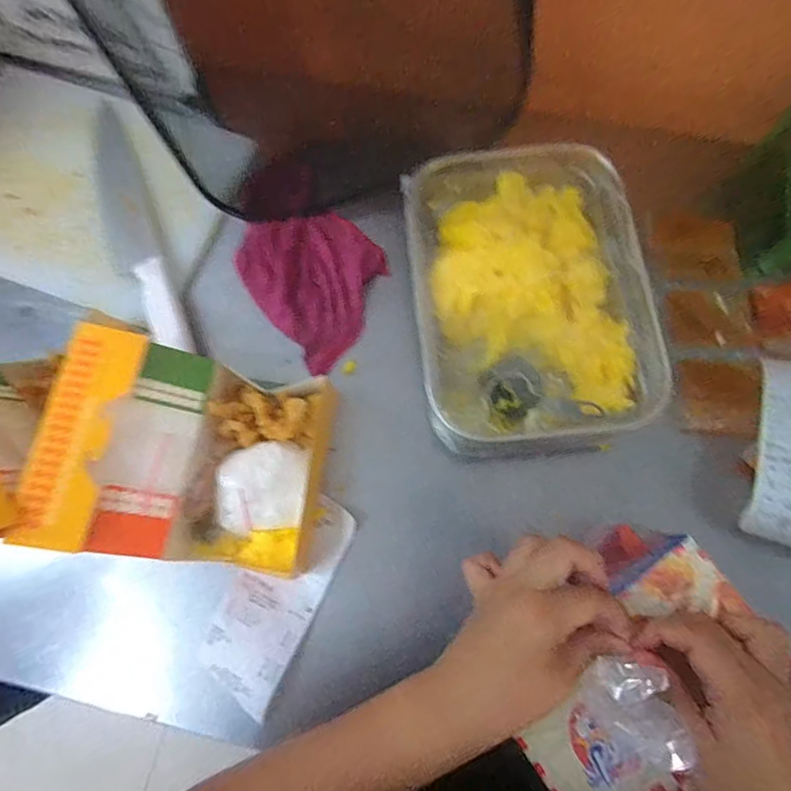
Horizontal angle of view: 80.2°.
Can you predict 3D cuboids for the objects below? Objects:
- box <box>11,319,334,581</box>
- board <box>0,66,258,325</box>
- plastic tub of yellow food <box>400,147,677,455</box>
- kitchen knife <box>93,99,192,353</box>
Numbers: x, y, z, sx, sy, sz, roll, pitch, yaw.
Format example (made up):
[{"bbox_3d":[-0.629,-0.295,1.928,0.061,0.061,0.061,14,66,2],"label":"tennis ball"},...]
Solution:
[{"bbox_3d":[-0.171,0.052,0.405,0.205,0.103,0.175,10,76,4],"label":"box"},{"bbox_3d":[-0.362,-0.242,0.526,0.340,0.018,0.256,21,77,7],"label":"board"},{"bbox_3d":[0.126,-0.098,0.457,0.214,0.057,0.289,-8,76,0],"label":"plastic tub of yellow food"},{"bbox_3d":[-0.289,-0.188,0.509,0.055,0.014,0.327,-21,76,-3],"label":"kitchen knife"}]

